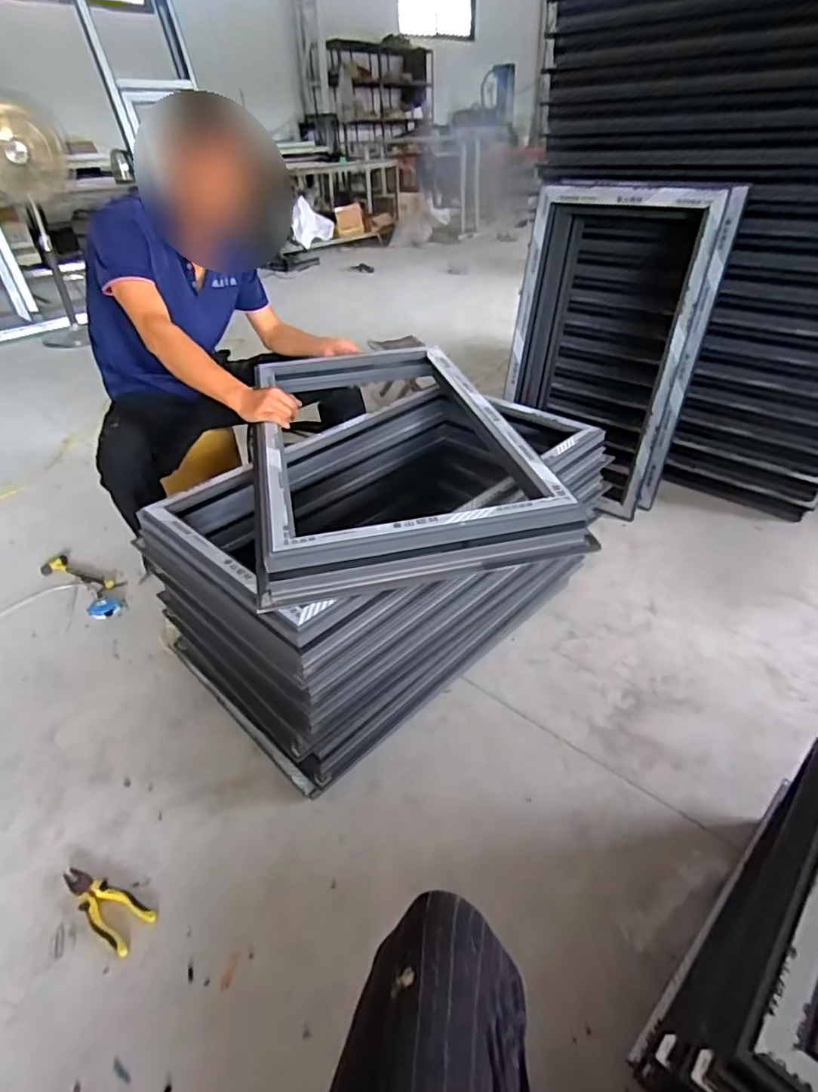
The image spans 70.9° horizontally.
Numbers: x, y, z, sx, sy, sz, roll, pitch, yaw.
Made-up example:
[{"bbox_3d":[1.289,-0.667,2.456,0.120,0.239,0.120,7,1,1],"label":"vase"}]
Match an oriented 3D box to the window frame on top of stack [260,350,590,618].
[{"bbox_3d":[-0.070,-0.230,1.250,0.524,0.117,0.906,-10,36,-10],"label":"window frame on top of stack"}]

